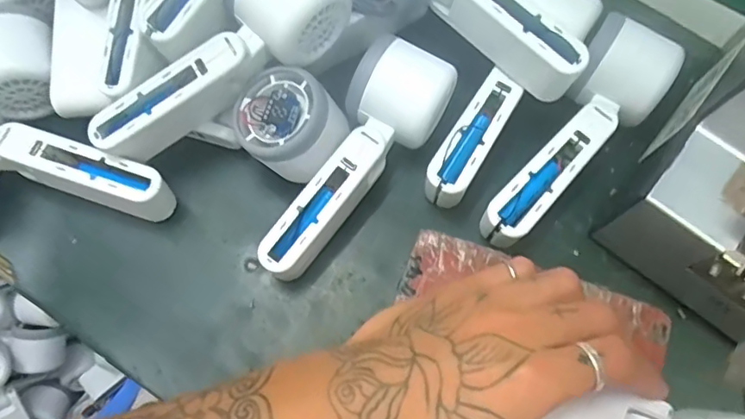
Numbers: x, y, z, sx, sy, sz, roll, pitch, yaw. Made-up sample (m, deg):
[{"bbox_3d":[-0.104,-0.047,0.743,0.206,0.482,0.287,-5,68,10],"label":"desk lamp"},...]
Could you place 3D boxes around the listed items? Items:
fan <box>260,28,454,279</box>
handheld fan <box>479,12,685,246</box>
[{"bbox_3d":[-0.010,-0.026,0.341,0.052,0.057,0.160,31,74,10],"label":"fan"},{"bbox_3d":[0.128,-0.040,0.346,0.051,0.055,0.153,32,75,10],"label":"handheld fan"}]

